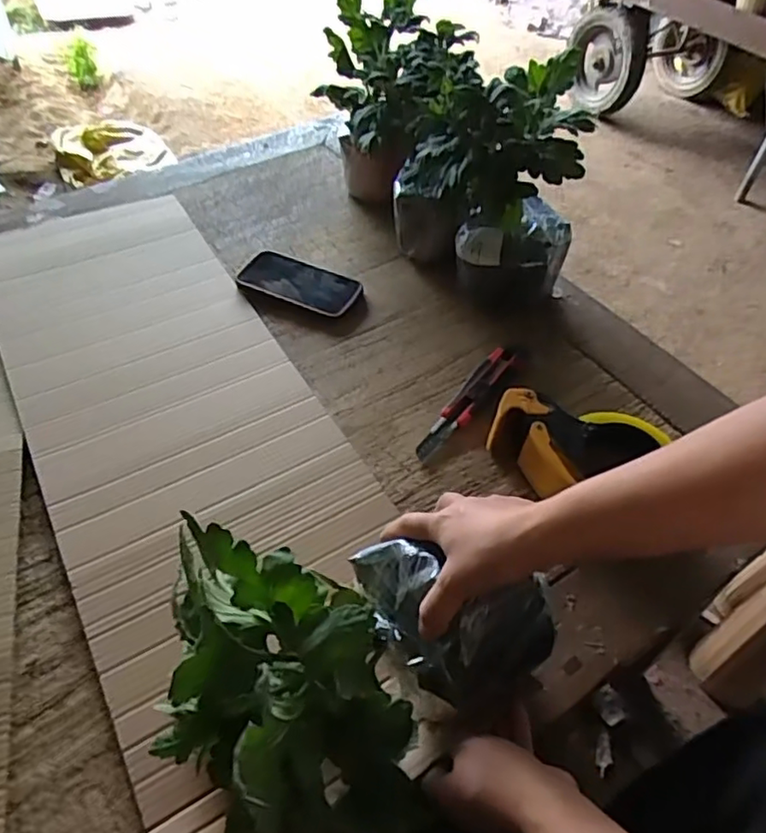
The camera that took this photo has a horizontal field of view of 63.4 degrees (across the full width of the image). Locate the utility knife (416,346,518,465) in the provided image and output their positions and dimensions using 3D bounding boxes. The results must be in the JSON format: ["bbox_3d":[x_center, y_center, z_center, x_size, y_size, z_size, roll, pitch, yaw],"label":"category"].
[{"bbox_3d":[0.092,-0.018,0.671,0.030,0.016,0.173,29,55,20],"label":"utility knife"}]

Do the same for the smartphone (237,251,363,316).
[{"bbox_3d":[-0.109,-0.175,0.814,0.162,0.016,0.082,20,52,13],"label":"smartphone"}]

